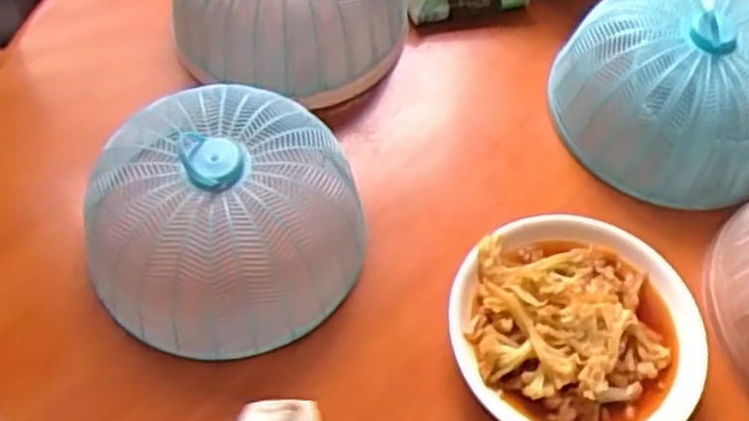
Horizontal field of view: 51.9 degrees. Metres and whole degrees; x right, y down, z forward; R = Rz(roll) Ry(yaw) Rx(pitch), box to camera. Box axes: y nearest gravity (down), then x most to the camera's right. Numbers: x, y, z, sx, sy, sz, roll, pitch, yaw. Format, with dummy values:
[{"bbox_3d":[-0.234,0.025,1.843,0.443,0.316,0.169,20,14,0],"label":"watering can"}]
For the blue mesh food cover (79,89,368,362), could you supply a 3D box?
[{"bbox_3d":[-0.125,0.000,0.643,0.225,0.107,0.220,1,58,-3],"label":"blue mesh food cover"}]

